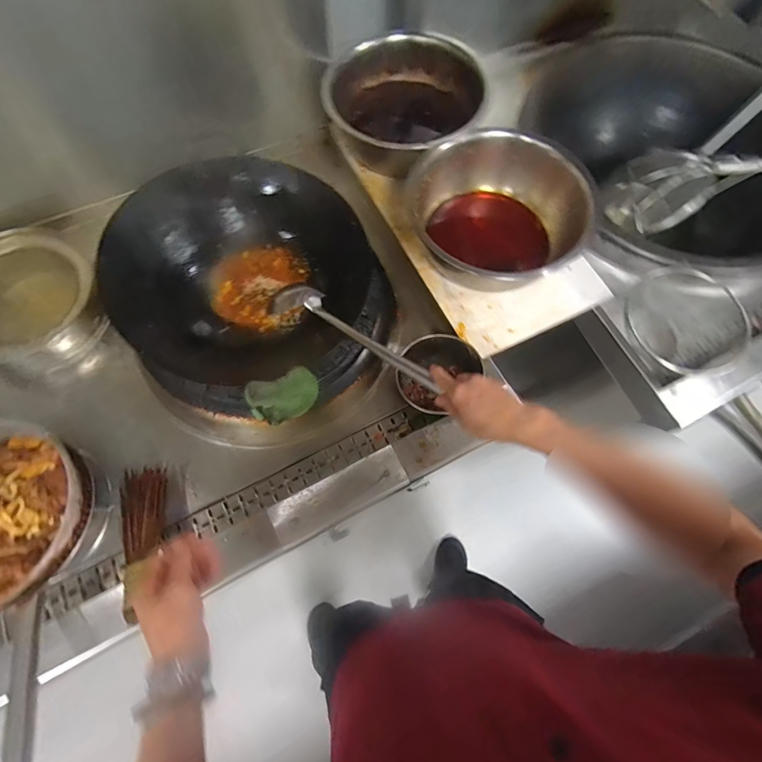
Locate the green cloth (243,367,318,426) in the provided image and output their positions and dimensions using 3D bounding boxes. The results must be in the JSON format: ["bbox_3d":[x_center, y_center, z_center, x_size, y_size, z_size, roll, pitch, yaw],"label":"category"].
[{"bbox_3d":[-0.154,0.028,0.646,0.108,0.126,0.045,-24,72,-9],"label":"green cloth"}]

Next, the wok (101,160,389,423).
[{"bbox_3d":[-0.231,-0.178,0.751,0.460,0.153,0.450,-24,91,-10],"label":"wok"}]

